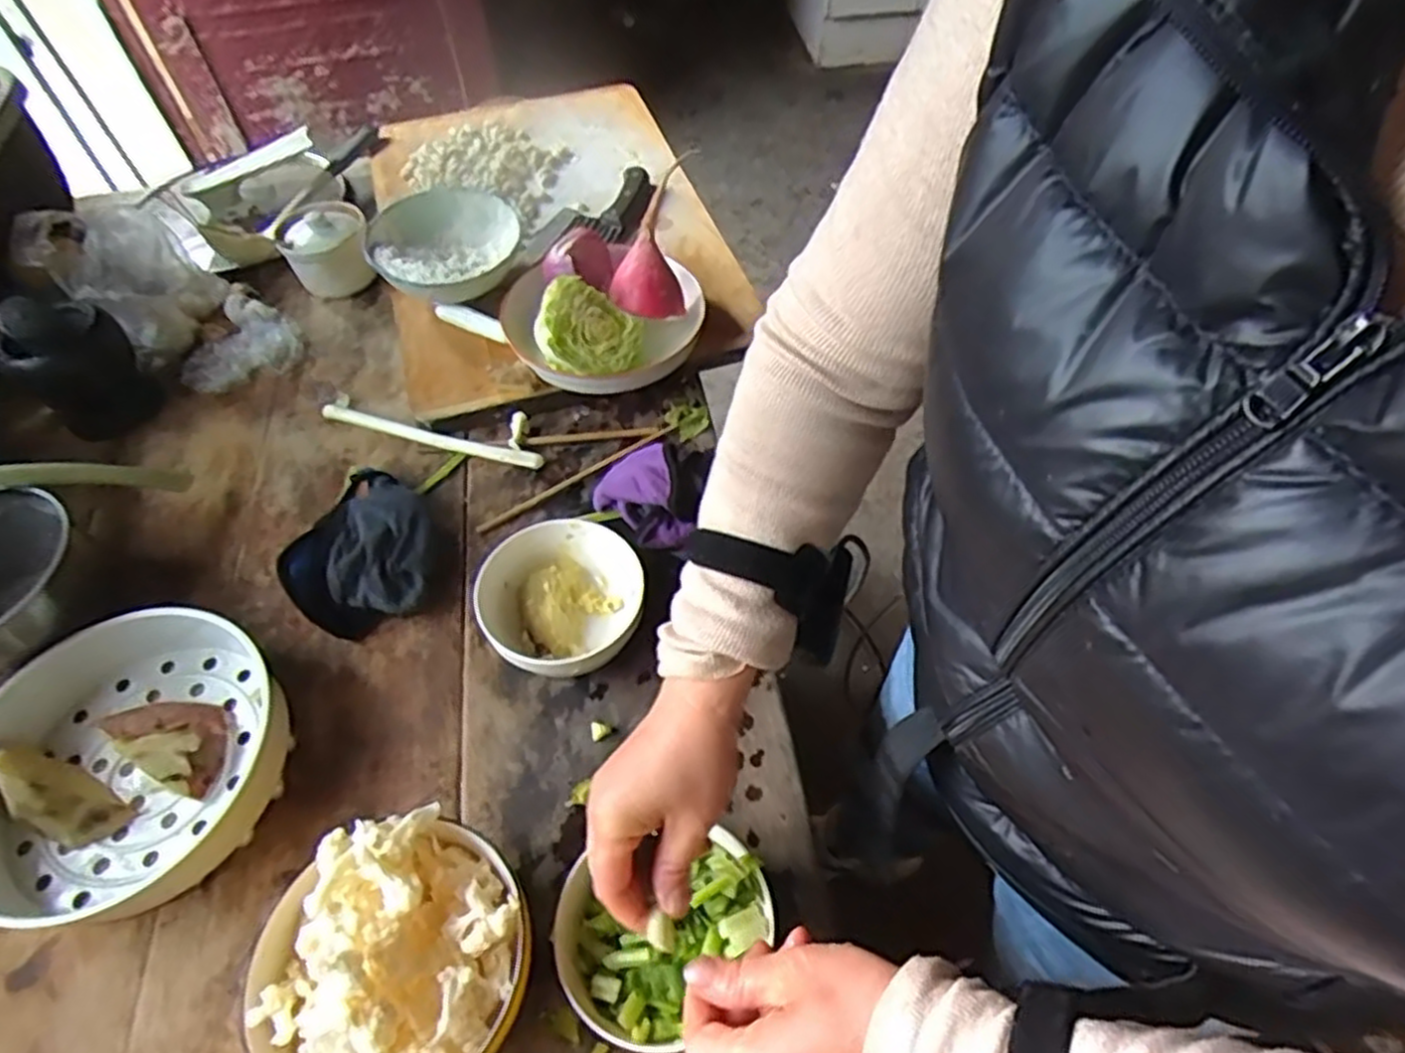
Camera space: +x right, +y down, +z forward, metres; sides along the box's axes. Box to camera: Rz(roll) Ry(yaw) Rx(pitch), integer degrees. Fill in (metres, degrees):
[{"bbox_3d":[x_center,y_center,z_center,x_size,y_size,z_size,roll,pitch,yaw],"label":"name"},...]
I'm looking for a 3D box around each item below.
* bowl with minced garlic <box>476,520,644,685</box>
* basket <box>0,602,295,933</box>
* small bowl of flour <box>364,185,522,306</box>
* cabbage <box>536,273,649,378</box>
[{"bbox_3d":[-0.110,0.064,0.617,0.121,0.061,0.124,-1,54,2],"label":"bowl with minced garlic"},{"bbox_3d":[-0.423,0.169,0.556,0.209,0.056,0.221,36,63,25],"label":"basket"},{"bbox_3d":[-0.272,-0.296,0.829,0.153,0.063,0.145,-1,54,2],"label":"small bowl of flour"},{"bbox_3d":[-0.109,-0.188,0.748,0.100,0.082,0.087,-12,54,-6],"label":"cabbage"}]

